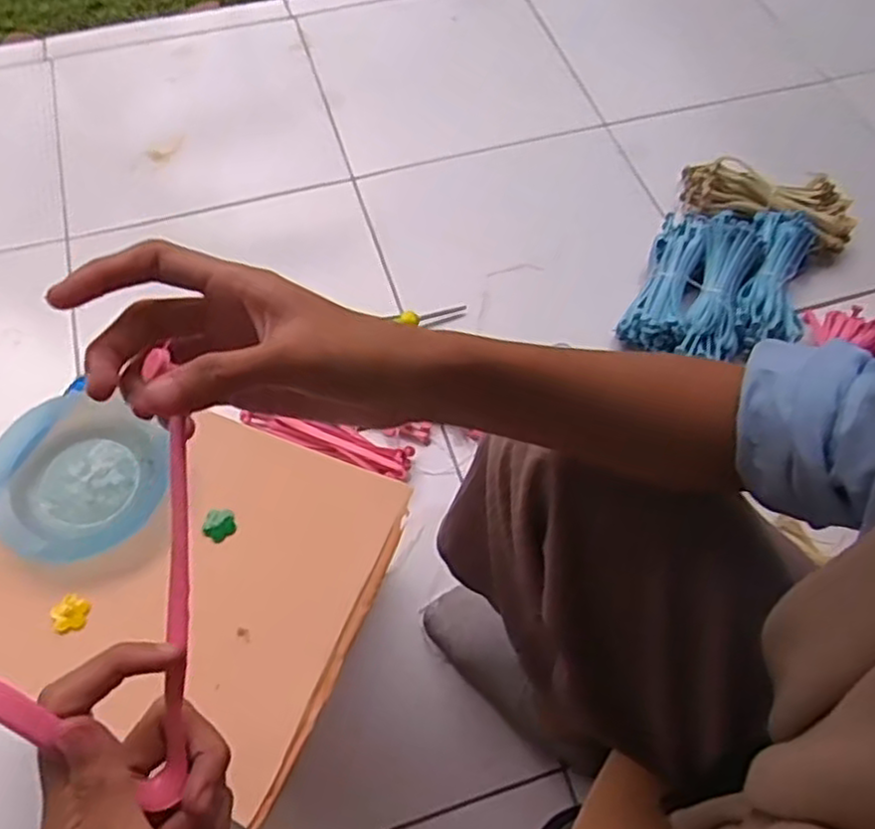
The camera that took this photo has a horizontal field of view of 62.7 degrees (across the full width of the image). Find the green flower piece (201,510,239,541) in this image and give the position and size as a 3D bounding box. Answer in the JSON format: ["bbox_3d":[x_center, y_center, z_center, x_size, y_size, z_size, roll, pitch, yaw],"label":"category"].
[{"bbox_3d":[-0.158,0.079,0.519,0.022,0.004,0.023,1,61,-1],"label":"green flower piece"}]

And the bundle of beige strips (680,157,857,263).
[{"bbox_3d":[0.444,-0.287,0.970,0.228,0.063,0.076,20,62,9],"label":"bundle of beige strips"}]

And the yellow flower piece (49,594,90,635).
[{"bbox_3d":[-0.249,0.134,0.485,0.025,0.006,0.024,-15,62,-9],"label":"yellow flower piece"}]

